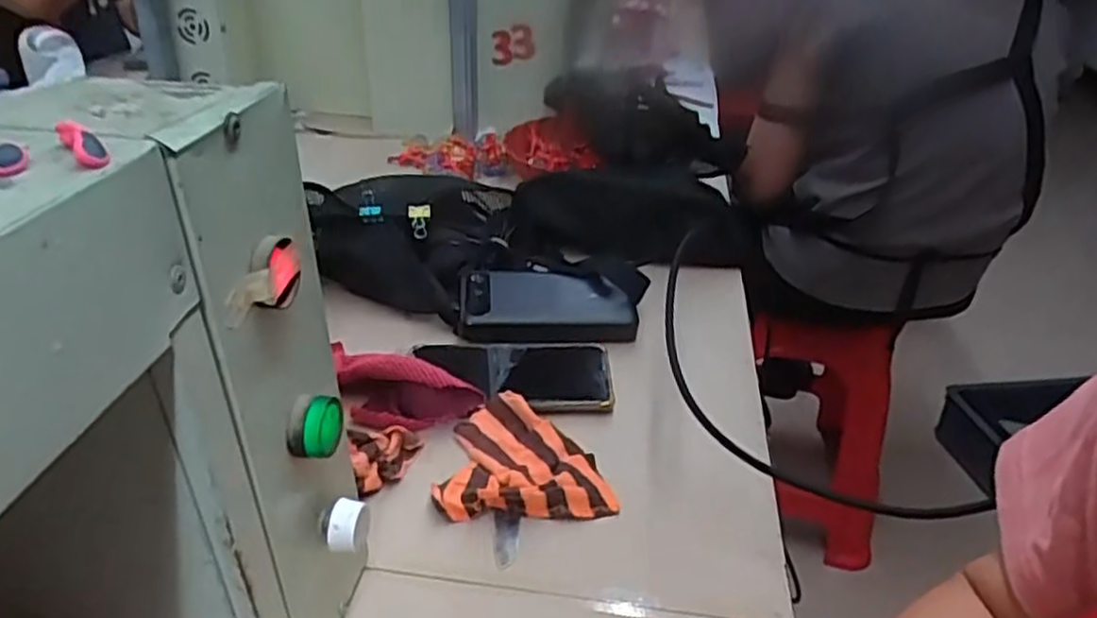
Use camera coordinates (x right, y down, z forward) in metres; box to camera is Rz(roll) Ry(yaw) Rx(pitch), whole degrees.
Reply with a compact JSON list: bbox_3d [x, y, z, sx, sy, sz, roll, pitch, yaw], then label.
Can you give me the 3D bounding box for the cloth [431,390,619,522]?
[{"bbox_3d":[-0.017,0.099,0.518,0.113,0.022,0.095,0,31,-3],"label":"cloth"}]

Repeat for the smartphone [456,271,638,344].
[{"bbox_3d":[-0.001,-0.006,0.668,0.152,0.011,0.078,1,56,-8],"label":"smartphone"}]

